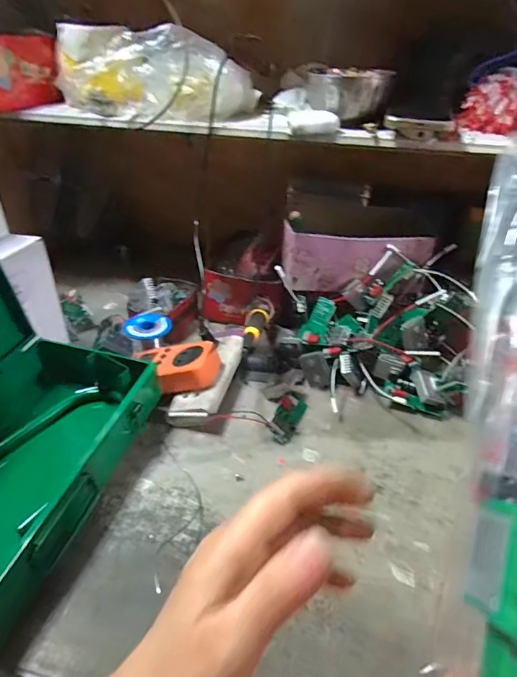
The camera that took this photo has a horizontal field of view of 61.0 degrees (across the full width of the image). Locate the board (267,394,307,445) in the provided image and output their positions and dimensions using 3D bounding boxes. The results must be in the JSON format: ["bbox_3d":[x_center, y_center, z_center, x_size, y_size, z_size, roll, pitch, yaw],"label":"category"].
[{"bbox_3d":[0.036,0.096,0.535,0.030,0.021,0.074,12,36,16],"label":"board"}]

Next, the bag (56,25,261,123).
[{"bbox_3d":[-0.128,-0.339,0.569,0.253,0.099,0.074,-2,35,-4],"label":"bag"}]

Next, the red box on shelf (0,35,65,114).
[{"bbox_3d":[-0.348,-0.377,0.624,0.029,0.087,0.162,9,35,11],"label":"red box on shelf"}]

